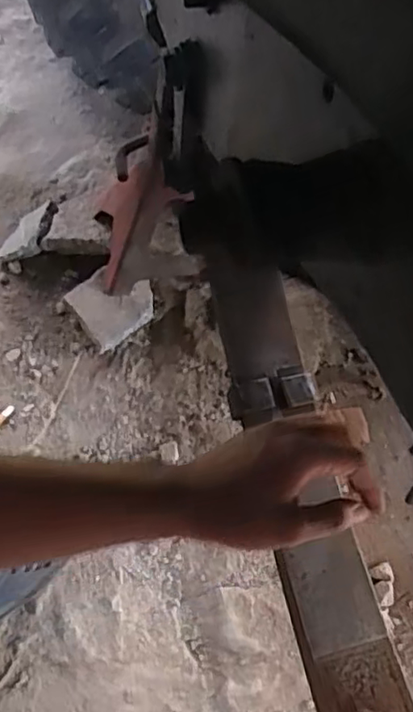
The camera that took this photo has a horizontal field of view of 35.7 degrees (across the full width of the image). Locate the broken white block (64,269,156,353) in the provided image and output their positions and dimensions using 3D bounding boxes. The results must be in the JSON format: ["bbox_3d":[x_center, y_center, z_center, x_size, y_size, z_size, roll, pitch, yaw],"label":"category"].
[{"bbox_3d":[-0.136,-0.070,0.905,0.099,0.044,0.114,41,65,18],"label":"broken white block"}]

